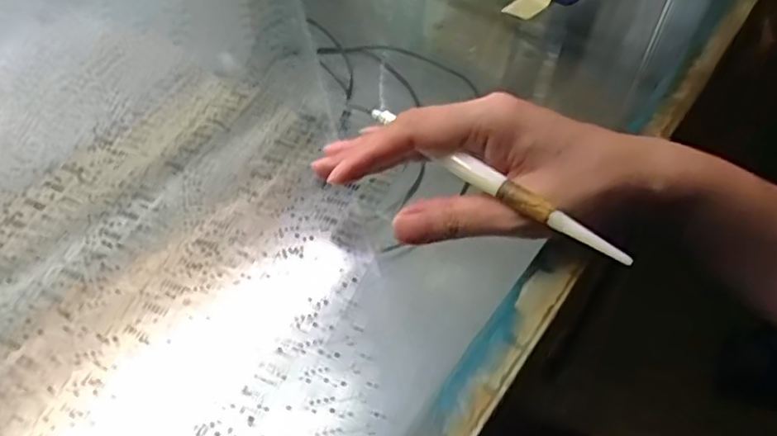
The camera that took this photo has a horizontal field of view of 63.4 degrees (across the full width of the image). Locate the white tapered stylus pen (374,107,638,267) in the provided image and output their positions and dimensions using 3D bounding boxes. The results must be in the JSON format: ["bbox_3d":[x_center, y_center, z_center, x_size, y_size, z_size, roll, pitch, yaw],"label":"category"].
[{"bbox_3d":[0.045,-0.016,0.280,0.135,0.012,0.006,34,57,26],"label":"white tapered stylus pen"}]

